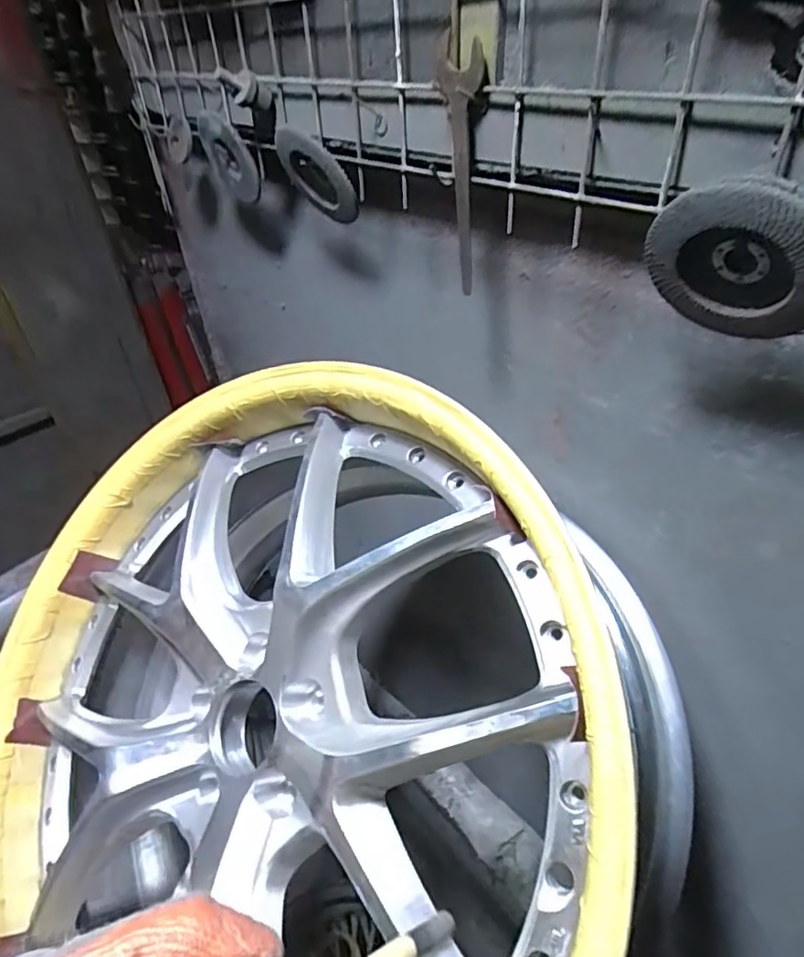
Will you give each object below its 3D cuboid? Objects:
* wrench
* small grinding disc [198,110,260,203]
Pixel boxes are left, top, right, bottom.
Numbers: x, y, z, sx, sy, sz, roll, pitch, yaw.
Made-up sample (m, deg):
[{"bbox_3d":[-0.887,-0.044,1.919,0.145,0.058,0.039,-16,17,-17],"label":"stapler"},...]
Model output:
[{"bbox_3d":[0.040,-0.230,0.447,0.013,0.169,0.048,-24,46,-21],"label":"wrench"},{"bbox_3d":[-0.203,-0.376,0.698,0.096,0.116,0.016,34,78,24],"label":"small grinding disc"}]

